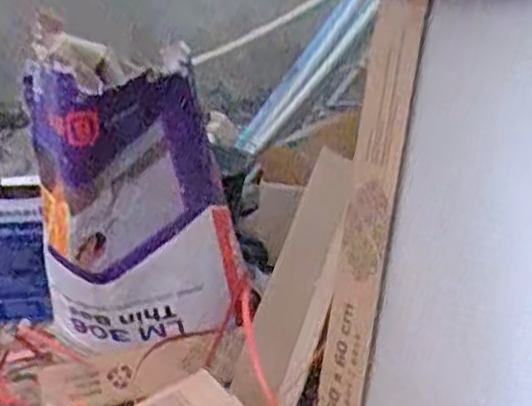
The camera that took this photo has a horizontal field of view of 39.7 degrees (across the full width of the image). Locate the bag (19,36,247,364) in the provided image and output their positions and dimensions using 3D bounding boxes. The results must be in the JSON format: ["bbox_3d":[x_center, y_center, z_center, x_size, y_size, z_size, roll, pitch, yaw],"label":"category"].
[{"bbox_3d":[-0.192,-0.012,1.050,0.267,0.387,0.265,-10,22,-13],"label":"bag"}]

